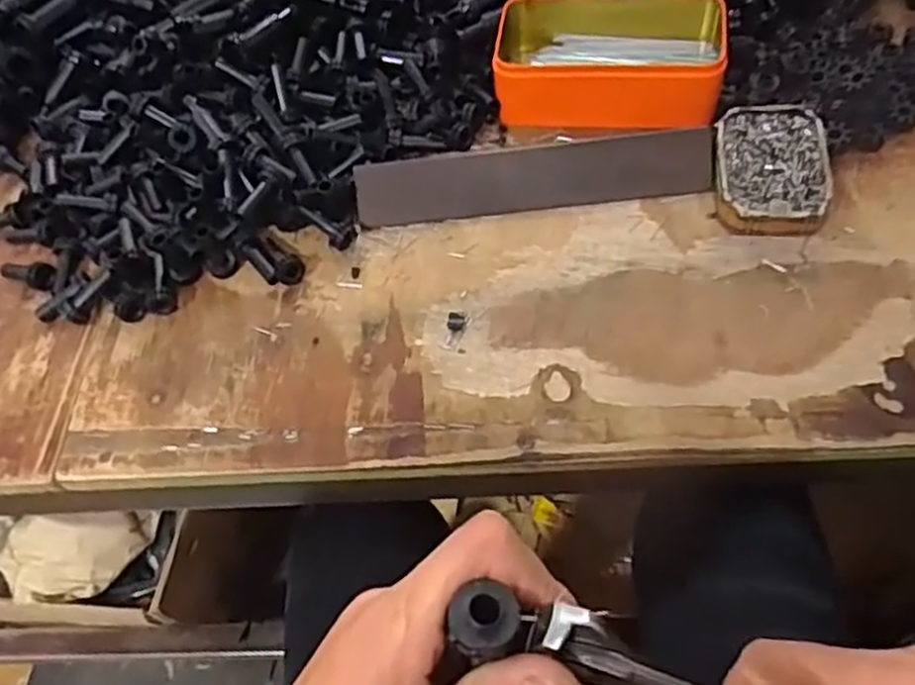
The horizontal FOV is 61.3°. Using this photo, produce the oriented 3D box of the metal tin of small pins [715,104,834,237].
[{"bbox_3d":[0.186,-0.103,0.460,0.061,0.024,0.086,1,59,8],"label":"metal tin of small pins"}]

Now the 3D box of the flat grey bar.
[{"bbox_3d":[0.046,-0.101,0.482,0.216,0.009,0.039,-5,100,5],"label":"flat grey bar"}]

